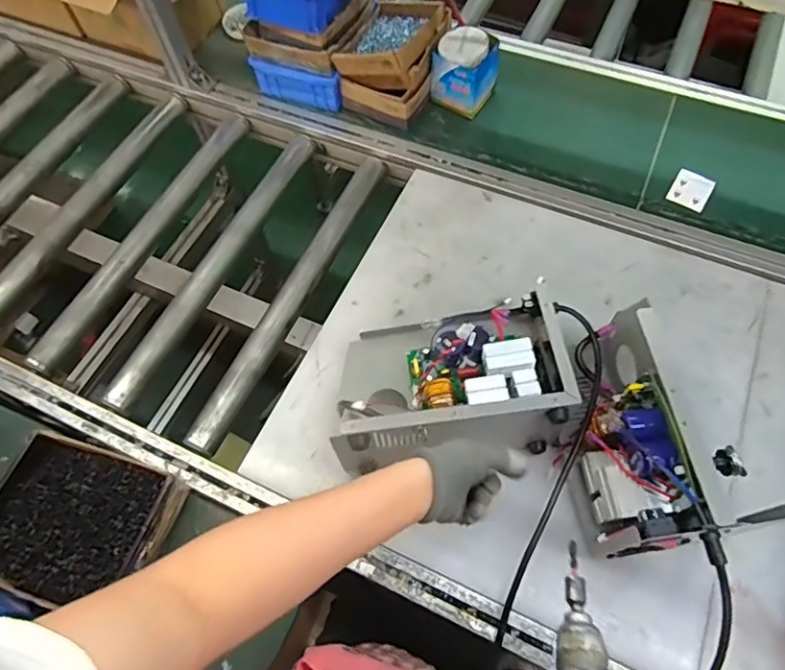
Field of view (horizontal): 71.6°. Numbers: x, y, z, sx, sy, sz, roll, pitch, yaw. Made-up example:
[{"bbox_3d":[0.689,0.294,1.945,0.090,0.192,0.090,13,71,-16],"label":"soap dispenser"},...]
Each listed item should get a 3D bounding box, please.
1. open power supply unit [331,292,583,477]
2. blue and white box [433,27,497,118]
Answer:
[{"bbox_3d":[0.068,0.050,0.663,0.261,0.102,0.181,-7,62,0],"label":"open power supply unit"},{"bbox_3d":[0.133,-0.475,0.988,0.096,0.124,0.105,27,67,16],"label":"blue and white box"}]

